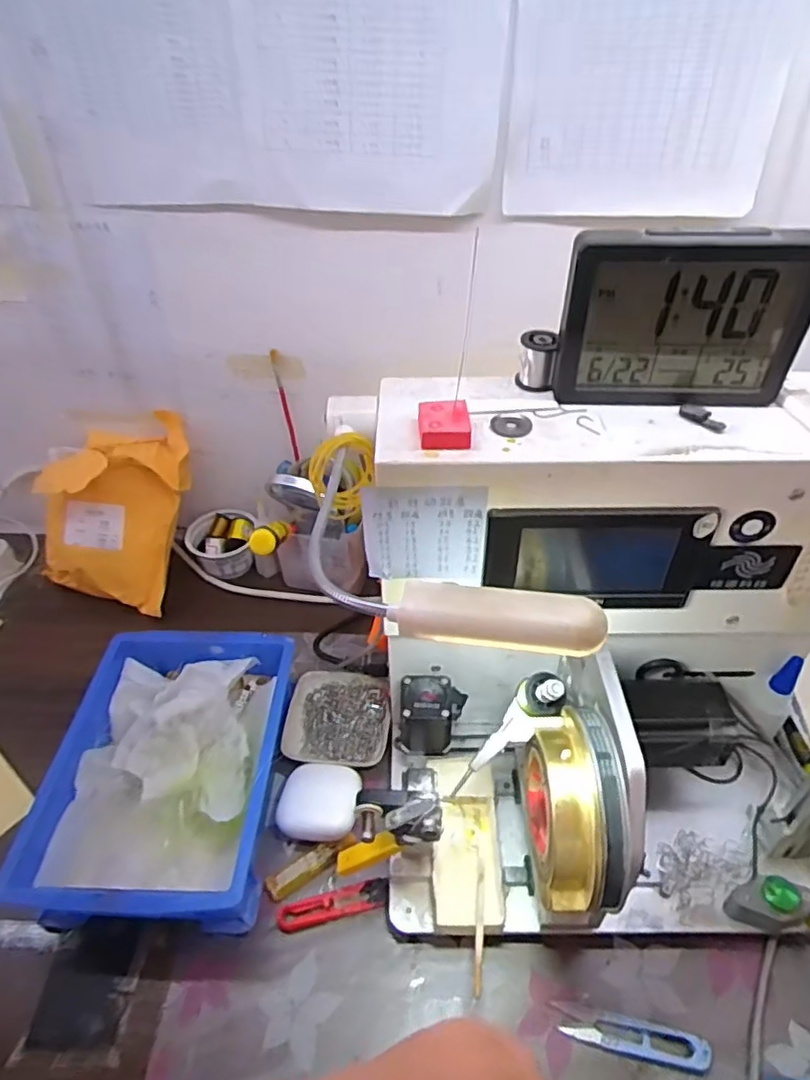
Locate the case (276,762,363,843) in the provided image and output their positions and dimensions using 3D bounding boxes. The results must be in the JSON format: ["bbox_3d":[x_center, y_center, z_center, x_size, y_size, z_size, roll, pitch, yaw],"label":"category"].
[{"bbox_3d":[-0.074,0.227,0.553,0.067,0.019,0.062,8,44,10],"label":"case"}]

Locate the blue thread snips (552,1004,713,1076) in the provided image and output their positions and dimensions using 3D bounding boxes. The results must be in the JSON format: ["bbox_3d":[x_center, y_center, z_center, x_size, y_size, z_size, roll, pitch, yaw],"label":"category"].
[{"bbox_3d":[0.156,0.342,0.438,0.097,0.016,0.021,9,44,11],"label":"blue thread snips"}]

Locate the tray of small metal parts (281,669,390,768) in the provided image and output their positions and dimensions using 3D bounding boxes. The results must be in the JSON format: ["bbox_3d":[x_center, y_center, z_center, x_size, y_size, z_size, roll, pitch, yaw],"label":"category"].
[{"bbox_3d":[-0.063,0.172,0.612,0.098,0.028,0.103,6,43,7],"label":"tray of small metal parts"}]

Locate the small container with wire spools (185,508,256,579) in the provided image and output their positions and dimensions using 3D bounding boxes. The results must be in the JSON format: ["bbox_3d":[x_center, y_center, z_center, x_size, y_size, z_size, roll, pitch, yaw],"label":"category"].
[{"bbox_3d":[-0.222,0.008,0.772,0.076,0.054,0.068,-19,46,-18],"label":"small container with wire spools"}]

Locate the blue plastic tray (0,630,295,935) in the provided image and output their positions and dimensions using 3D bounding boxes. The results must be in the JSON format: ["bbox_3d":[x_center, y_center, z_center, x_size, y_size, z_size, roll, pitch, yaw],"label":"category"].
[{"bbox_3d":[-0.198,0.195,0.557,0.173,0.075,0.253,0,43,1],"label":"blue plastic tray"}]

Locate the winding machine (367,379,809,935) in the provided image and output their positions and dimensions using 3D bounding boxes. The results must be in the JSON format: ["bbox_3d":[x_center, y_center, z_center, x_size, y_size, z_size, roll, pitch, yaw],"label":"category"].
[{"bbox_3d":[0.156,0.095,0.439,0.337,0.338,0.240,-2,43,0],"label":"winding machine"}]

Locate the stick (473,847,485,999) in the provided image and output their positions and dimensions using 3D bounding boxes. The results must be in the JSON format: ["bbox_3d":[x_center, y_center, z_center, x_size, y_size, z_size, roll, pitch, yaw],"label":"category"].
[{"bbox_3d":[0.055,0.275,0.467,0.007,0.007,0.108,4,30,5],"label":"stick"}]

